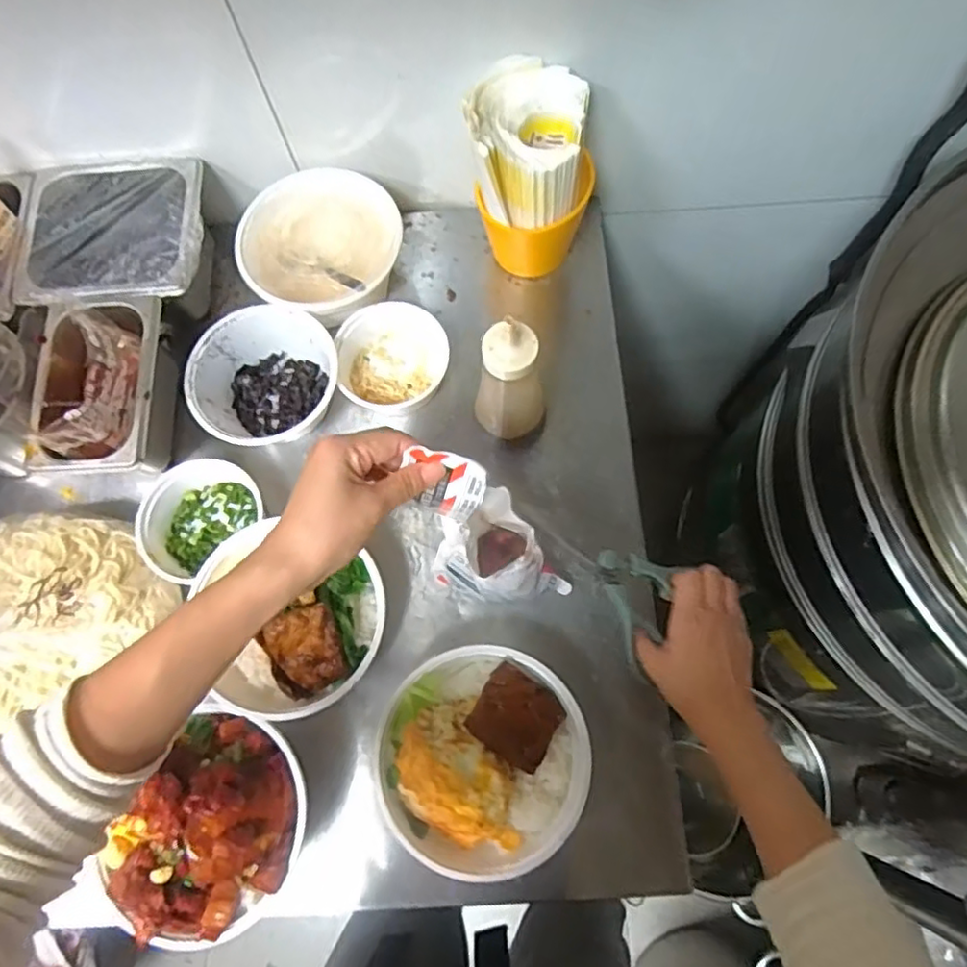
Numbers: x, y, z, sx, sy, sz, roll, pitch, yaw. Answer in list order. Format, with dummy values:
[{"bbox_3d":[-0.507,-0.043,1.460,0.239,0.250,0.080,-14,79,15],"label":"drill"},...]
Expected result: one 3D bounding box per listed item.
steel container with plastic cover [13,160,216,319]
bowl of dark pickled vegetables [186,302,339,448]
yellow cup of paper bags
[{"bbox_3d":[-0.367,-0.239,0.660,0.182,0.091,0.182,-2,73,1],"label":"steel container with plastic cover"},{"bbox_3d":[-0.212,-0.100,0.642,0.137,0.066,0.136,-1,74,2],"label":"bowl of dark pickled vegetables"},{"bbox_3d":[0.045,-0.294,0.623,0.103,0.166,0.107,-1,74,2],"label":"yellow cup of paper bags"}]

